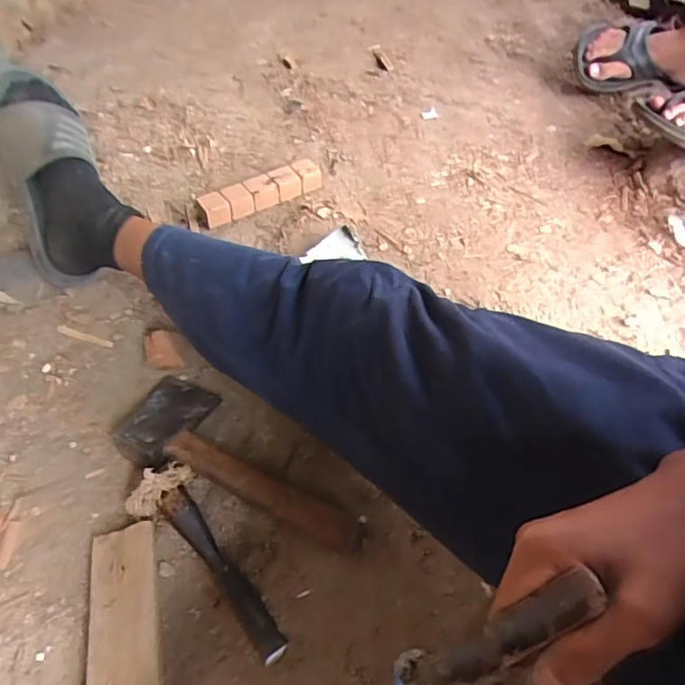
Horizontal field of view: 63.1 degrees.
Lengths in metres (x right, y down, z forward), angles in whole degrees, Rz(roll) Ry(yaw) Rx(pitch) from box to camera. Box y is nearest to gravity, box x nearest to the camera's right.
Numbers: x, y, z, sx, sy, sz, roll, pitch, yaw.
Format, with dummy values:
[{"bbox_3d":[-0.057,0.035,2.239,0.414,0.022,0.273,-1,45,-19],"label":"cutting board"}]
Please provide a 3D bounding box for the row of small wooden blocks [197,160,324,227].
[{"bbox_3d":[-0.115,-0.219,0.809,0.186,0.040,0.043,-27,60,-20],"label":"row of small wooden blocks"}]

